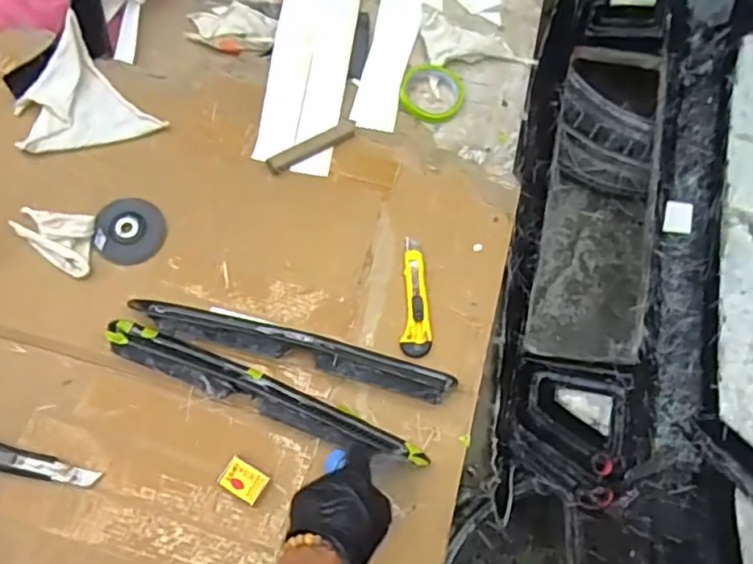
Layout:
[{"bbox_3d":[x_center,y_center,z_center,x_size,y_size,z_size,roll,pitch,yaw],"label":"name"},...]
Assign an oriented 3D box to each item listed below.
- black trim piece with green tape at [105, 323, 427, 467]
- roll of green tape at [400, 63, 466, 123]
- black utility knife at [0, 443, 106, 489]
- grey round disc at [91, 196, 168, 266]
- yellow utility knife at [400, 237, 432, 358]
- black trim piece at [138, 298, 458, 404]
[{"bbox_3d":[-0.136,0.134,0.732,0.406,0.054,0.046,21,70,5],"label":"black trim piece with green tape"},{"bbox_3d":[0.084,-0.287,0.926,0.095,0.016,0.095,1,70,-2],"label":"roll of green tape"},{"bbox_3d":[-0.423,0.204,0.700,0.198,0.029,0.037,18,70,4],"label":"black utility knife"},{"bbox_3d":[-0.327,-0.067,0.811,0.086,0.010,0.091,3,79,-15],"label":"grey round disc"},{"bbox_3d":[0.050,0.018,0.801,0.037,0.009,0.161,0,70,-2],"label":"yellow utility knife"},{"bbox_3d":[-0.106,0.079,0.755,0.414,0.033,0.052,15,70,3],"label":"black trim piece"}]

